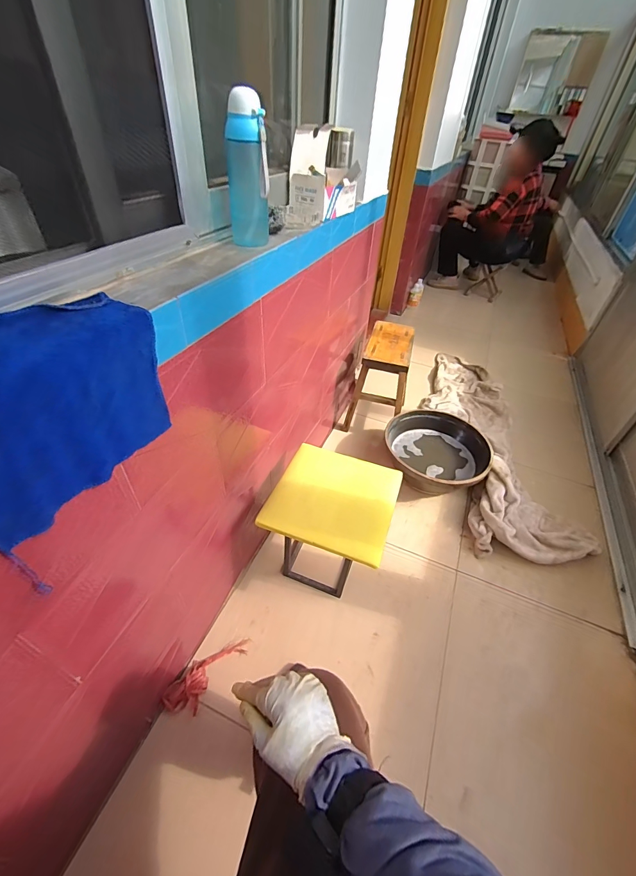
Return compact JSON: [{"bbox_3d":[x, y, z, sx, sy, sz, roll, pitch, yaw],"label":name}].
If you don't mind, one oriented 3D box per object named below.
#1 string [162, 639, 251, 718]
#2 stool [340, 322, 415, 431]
[{"bbox_3d":[-0.263,0.560,0.881,0.083,0.044,0.218,30,48,24],"label":"string"},{"bbox_3d":[0.259,-0.249,1.507,0.219,0.337,0.312,11,43,6],"label":"stool"}]

